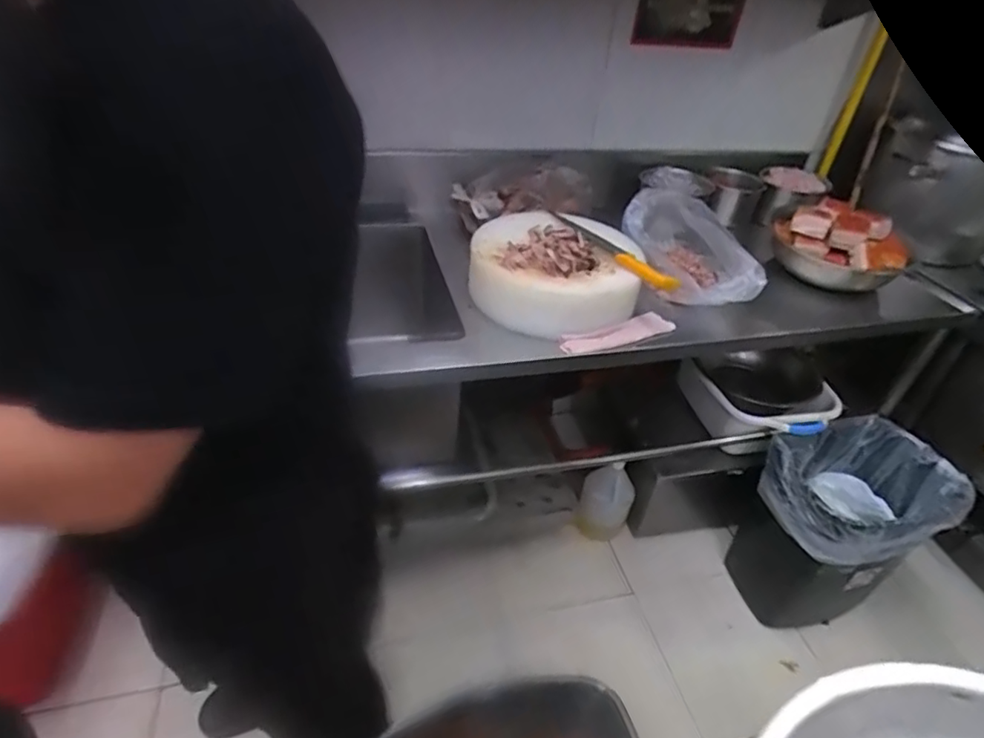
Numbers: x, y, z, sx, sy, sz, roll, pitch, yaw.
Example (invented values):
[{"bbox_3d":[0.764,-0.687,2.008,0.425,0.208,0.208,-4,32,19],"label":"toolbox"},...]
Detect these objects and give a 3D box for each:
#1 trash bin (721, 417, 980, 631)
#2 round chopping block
[{"bbox_3d":[0.850,0.380,1.425,0.388,0.396,0.297,-4,39,-12],"label":"trash bin"},{"bbox_3d":[0.126,-0.196,1.175,0.332,0.122,0.301,25,42,23],"label":"round chopping block"}]

